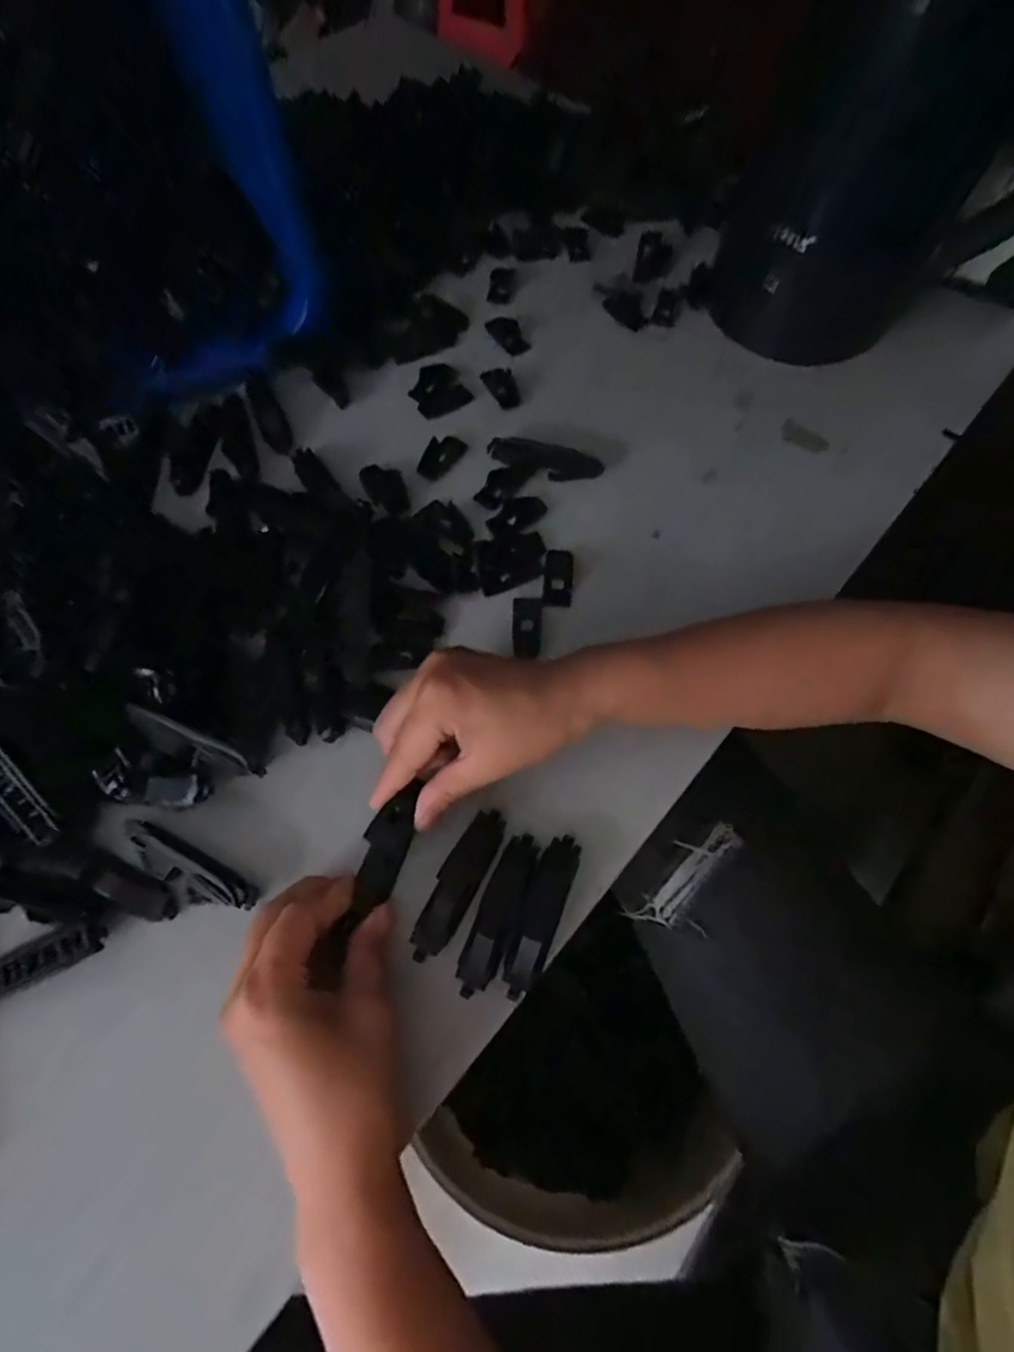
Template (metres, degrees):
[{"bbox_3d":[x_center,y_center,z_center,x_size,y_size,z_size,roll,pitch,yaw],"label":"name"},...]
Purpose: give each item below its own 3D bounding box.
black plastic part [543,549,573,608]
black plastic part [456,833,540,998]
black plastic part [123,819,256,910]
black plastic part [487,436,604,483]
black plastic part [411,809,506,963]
[{"bbox_3d":[0.033,-0.064,0.413,0.019,0.005,0.040,6,65,0],"label":"black plastic part"},{"bbox_3d":[-0.005,0.123,0.333,0.020,0.008,0.081,21,66,6],"label":"black plastic part"},{"bbox_3d":[-0.167,0.098,0.329,0.076,0.013,0.021,30,67,11],"label":"black plastic part"},{"bbox_3d":[0.027,-0.150,0.448,0.080,0.016,0.023,9,65,1],"label":"black plastic part"},{"bbox_3d":[-0.026,0.109,0.340,0.021,0.006,0.081,26,67,9],"label":"black plastic part"}]

